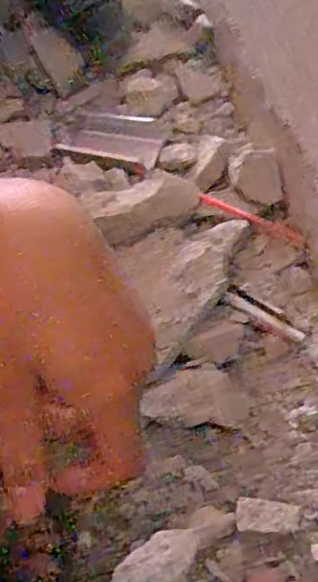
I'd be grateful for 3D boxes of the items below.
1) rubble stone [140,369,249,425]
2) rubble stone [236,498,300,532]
[{"bbox_3d":[0.042,0.126,0.682,0.126,0.042,0.057,-2,58,1],"label":"rubble stone"},{"bbox_3d":[0.115,0.242,0.623,0.065,0.020,0.032,4,58,4],"label":"rubble stone"}]

